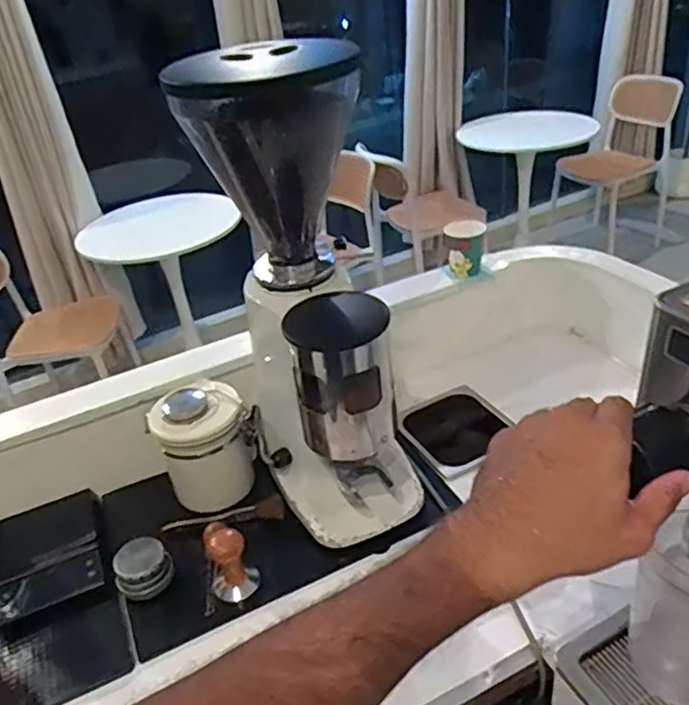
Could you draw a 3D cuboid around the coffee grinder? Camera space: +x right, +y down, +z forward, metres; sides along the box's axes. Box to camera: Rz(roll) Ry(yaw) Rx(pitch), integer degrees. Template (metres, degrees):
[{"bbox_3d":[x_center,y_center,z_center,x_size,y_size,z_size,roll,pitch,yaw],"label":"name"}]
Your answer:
[{"bbox_3d":[-0.042,-0.067,0.790,0.191,0.533,0.251,-24,37,-23],"label":"coffee grinder"}]

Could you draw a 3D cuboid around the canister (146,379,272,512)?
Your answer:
[{"bbox_3d":[-0.194,0.138,0.924,0.127,0.162,0.110,-25,37,-24],"label":"canister"}]

